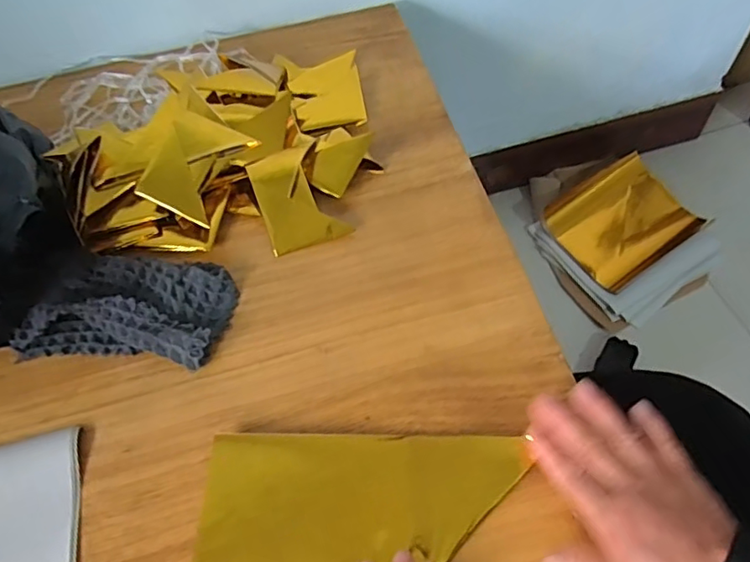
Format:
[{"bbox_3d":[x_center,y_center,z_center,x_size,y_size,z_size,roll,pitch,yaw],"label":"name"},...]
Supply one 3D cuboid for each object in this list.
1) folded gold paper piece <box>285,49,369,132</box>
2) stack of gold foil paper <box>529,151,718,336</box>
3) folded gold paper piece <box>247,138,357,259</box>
[{"bbox_3d":[-0.052,-0.208,0.619,0.075,0.013,0.099,-12,58,-3],"label":"folded gold paper piece"},{"bbox_3d":[0.444,-0.098,1.050,0.277,0.056,0.336,-25,59,-11],"label":"stack of gold foil paper"},{"bbox_3d":[-0.075,-0.078,0.534,0.069,0.013,0.097,-19,83,-3],"label":"folded gold paper piece"}]

